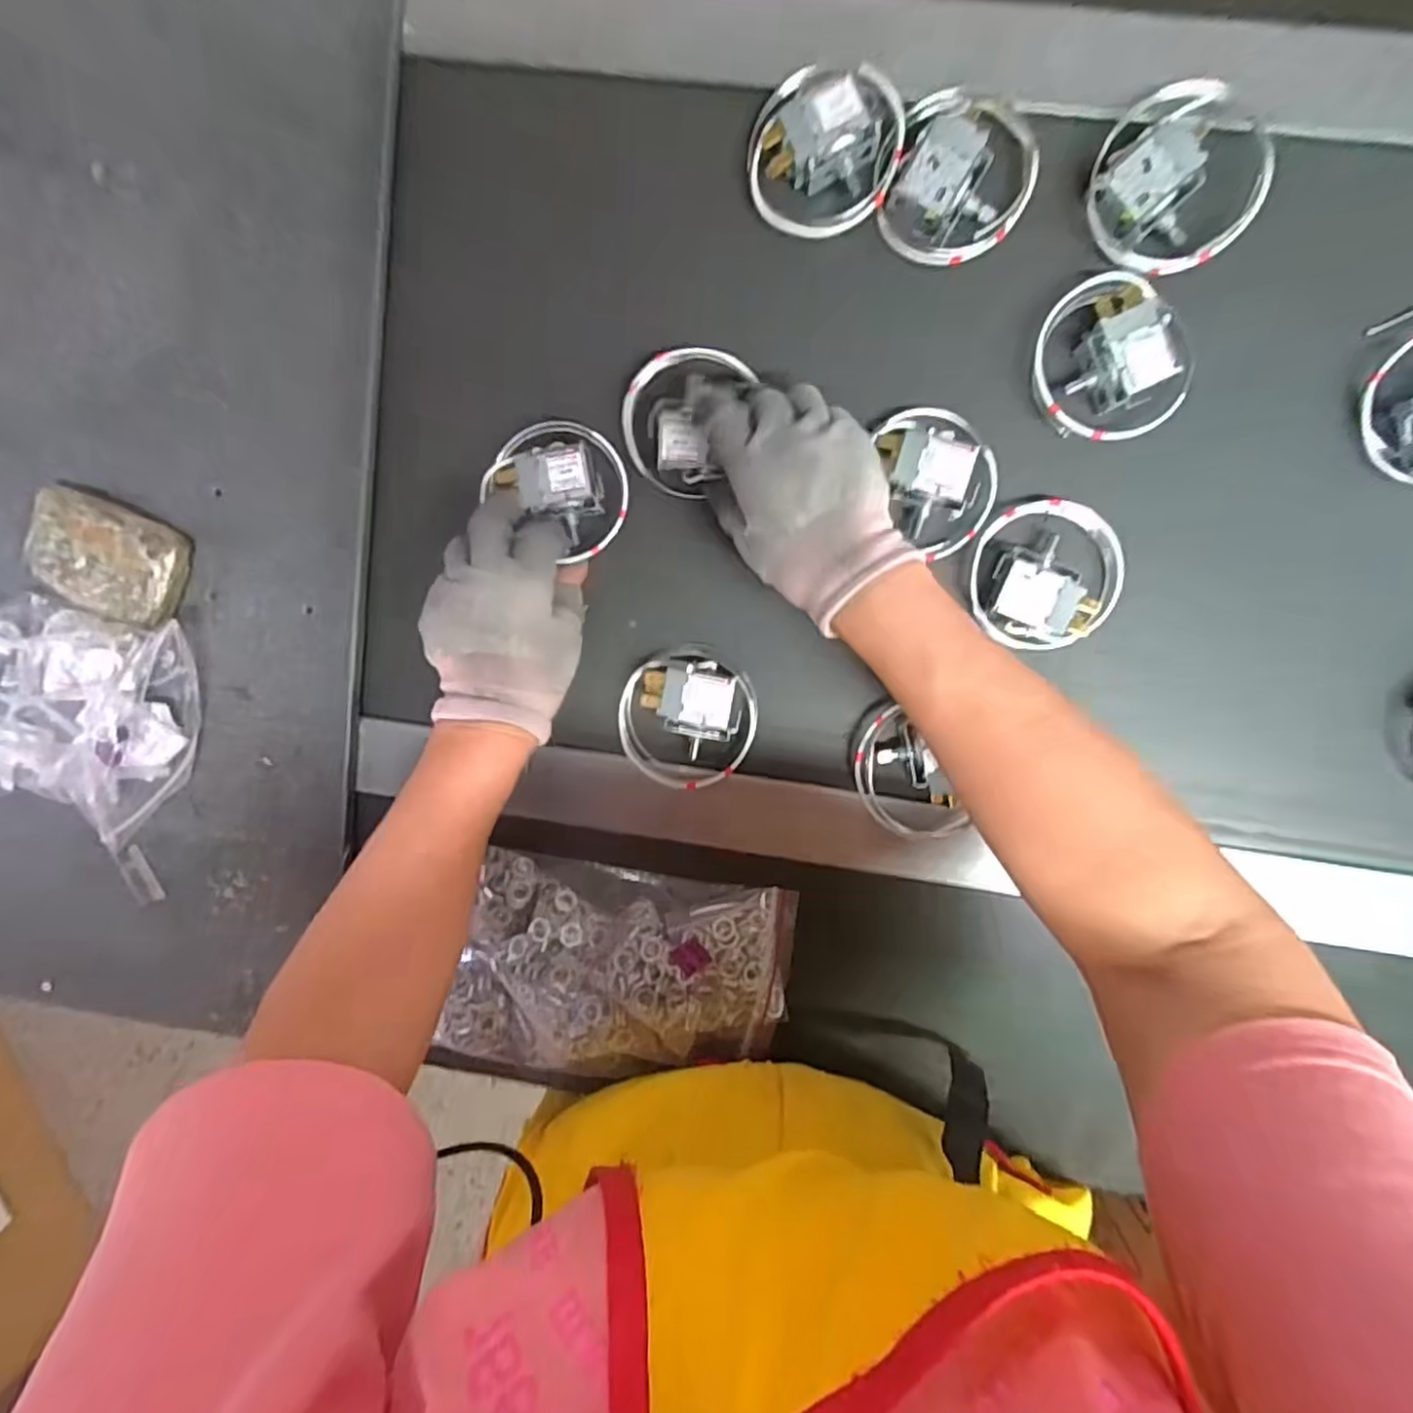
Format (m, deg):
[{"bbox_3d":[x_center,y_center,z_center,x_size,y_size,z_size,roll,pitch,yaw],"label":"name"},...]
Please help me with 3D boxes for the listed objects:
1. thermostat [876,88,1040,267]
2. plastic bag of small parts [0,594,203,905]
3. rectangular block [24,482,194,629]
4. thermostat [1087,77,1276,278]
[{"bbox_3d":[0.133,-0.285,0.367,0.075,0.023,0.079,1,97,5],"label":"thermostat"},{"bbox_3d":[-0.400,0.026,0.415,0.163,0.042,0.179,13,98,3],"label":"plastic bag of small parts"},{"bbox_3d":[-0.357,-0.089,0.409,0.083,0.032,0.062,23,98,2],"label":"rectangular block"},{"bbox_3d":[0.251,-0.274,0.352,0.091,0.025,0.081,-14,96,6],"label":"thermostat"}]

